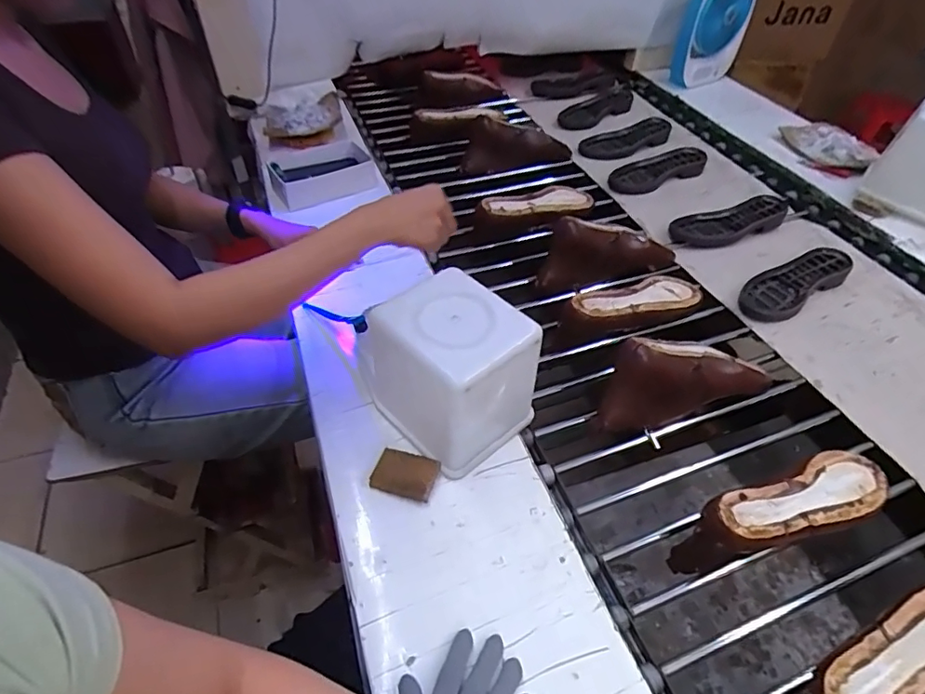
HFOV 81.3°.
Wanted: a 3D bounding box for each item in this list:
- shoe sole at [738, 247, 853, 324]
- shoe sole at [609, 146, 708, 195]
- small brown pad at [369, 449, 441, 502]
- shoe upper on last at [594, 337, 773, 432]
[{"bbox_3d":[0.565,-0.114,0.913,0.244,0.034,0.088,-25,52,-23],"label":"shoe sole"},{"bbox_3d":[0.426,-0.392,1.188,0.227,0.023,0.109,-23,51,-10],"label":"shoe sole"},{"bbox_3d":[-0.064,0.143,0.606,0.069,0.008,0.048,11,61,15],"label":"small brown pad"},{"bbox_3d":[0.291,0.039,0.724,0.248,0.104,0.080,-12,48,-13],"label":"shoe upper on last"}]

